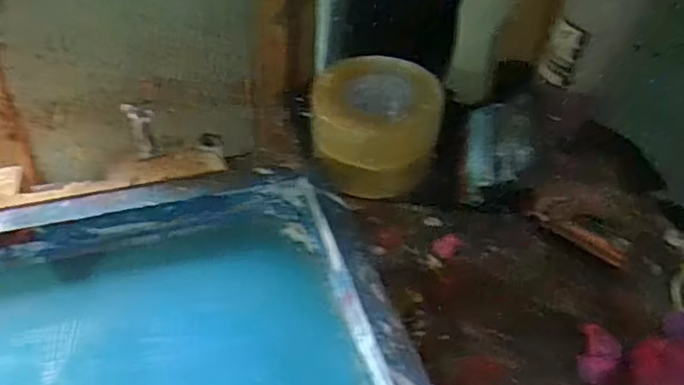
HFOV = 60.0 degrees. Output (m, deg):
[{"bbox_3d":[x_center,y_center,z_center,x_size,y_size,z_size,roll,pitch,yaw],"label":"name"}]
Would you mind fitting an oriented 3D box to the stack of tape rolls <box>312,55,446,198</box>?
[{"bbox_3d":[0.037,-0.072,0.674,0.146,0.108,0.129,13,43,10],"label":"stack of tape rolls"}]

